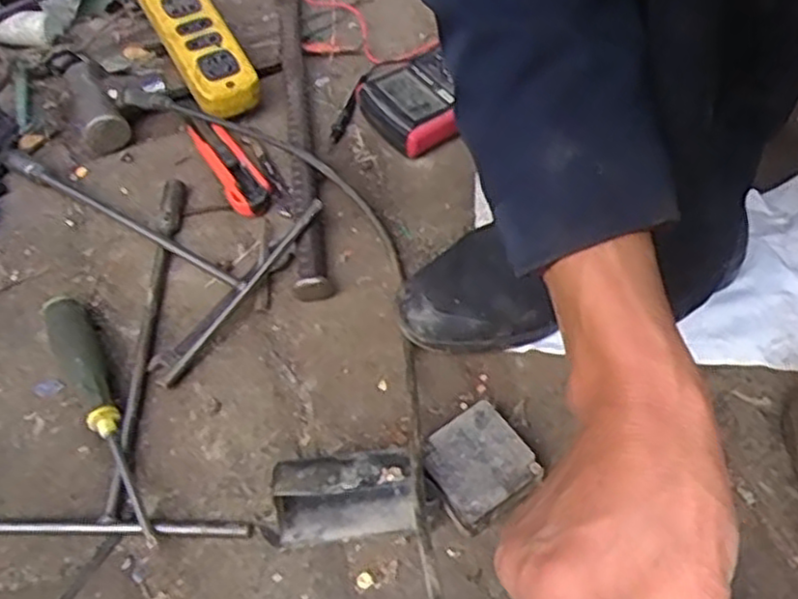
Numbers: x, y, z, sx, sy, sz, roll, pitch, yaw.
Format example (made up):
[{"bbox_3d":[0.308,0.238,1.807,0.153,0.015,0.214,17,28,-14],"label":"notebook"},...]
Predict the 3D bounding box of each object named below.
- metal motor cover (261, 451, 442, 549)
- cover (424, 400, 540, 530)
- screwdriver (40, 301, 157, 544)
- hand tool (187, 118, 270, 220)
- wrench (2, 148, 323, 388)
[{"bbox_3d":[-0.031,0.121,0.463,0.103,0.050,0.046,-6,56,0],"label":"metal motor cover"},{"bbox_3d":[0.050,0.108,0.482,0.064,0.026,0.063,-31,59,-16],"label":"cover"},{"bbox_3d":[-0.203,0.076,0.520,0.027,0.034,0.204,-28,59,-14],"label":"screwdriver"},{"bbox_3d":[-0.145,-0.116,0.649,0.035,0.023,0.116,-27,58,-13],"label":"hand tool"},{"bbox_3d":[-0.225,-0.077,0.625,0.303,0.030,0.177,33,64,23],"label":"wrench"}]

